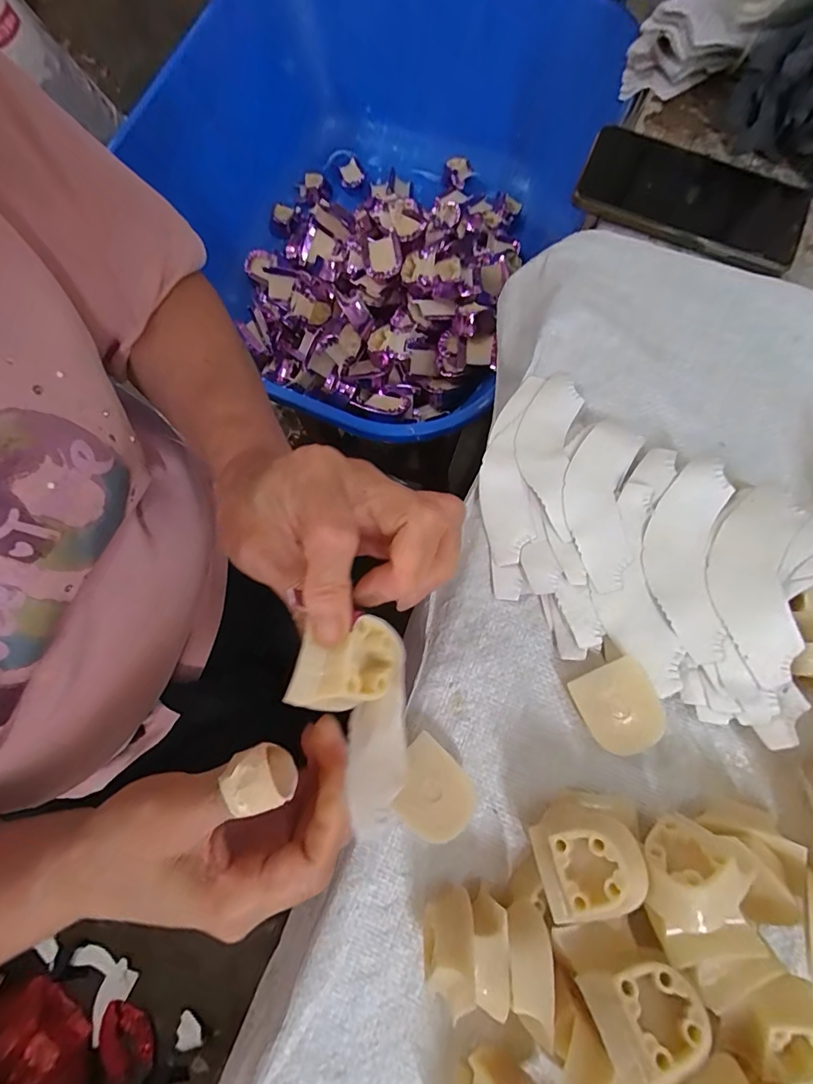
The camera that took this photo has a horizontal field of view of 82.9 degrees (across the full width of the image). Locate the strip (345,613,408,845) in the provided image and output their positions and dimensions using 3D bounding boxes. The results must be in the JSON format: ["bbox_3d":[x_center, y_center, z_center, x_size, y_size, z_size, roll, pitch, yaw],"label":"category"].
[{"bbox_3d":[-0.010,0.069,0.177,0.023,0.020,0.074,7,68,3],"label":"strip"}]

